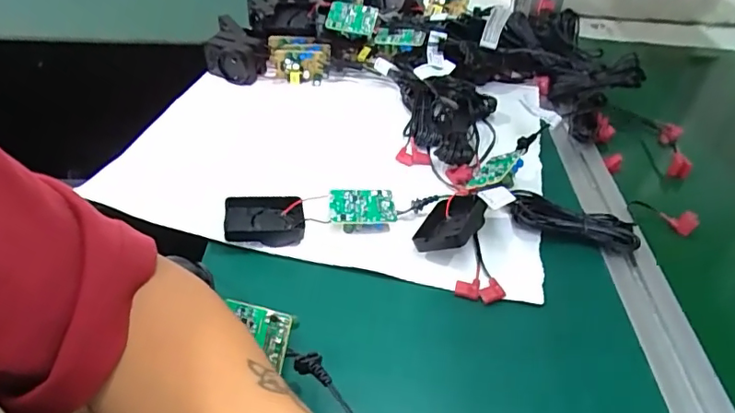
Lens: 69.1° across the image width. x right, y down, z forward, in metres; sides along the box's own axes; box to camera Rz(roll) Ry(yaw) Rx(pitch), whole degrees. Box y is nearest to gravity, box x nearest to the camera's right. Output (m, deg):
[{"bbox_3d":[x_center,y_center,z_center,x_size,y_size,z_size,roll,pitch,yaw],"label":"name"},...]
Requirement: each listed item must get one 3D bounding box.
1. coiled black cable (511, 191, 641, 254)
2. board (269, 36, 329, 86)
[{"bbox_3d":[0.157,0.013,0.408,0.093,0.027,0.027,13,42,11],"label":"coiled black cable"},{"bbox_3d":[-0.076,-0.160,0.589,0.069,0.036,0.045,6,41,3],"label":"board"}]

